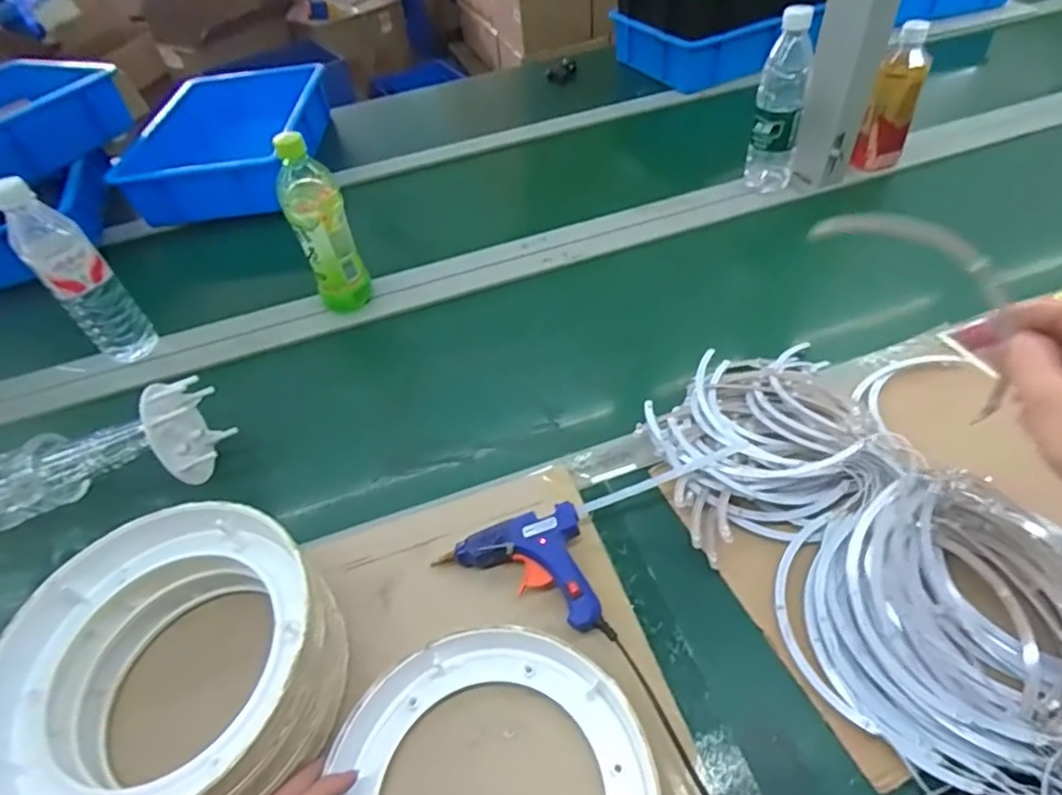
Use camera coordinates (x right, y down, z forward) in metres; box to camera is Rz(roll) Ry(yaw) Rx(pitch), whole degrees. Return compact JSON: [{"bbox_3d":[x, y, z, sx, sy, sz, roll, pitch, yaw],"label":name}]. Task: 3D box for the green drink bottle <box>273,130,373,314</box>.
[{"bbox_3d":[-0.244,-0.197,0.694,0.061,0.228,0.062,-17,49,-9],"label":"green drink bottle"}]

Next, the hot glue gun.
[{"bbox_3d":[0.010,0.131,0.490,0.152,0.034,0.086,21,54,23],"label":"hot glue gun"}]

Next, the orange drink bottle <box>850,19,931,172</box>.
[{"bbox_3d":[0.504,-0.406,0.813,0.064,0.171,0.062,18,53,20],"label":"orange drink bottle"}]

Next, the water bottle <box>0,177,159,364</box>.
[{"bbox_3d":[-0.515,-0.126,0.678,0.052,0.248,0.064,31,59,29],"label":"water bottle"}]

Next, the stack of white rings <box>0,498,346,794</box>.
[{"bbox_3d":[-0.253,0.201,0.428,0.220,0.106,0.214,1,49,7],"label":"stack of white rings"}]

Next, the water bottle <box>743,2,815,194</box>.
[{"bbox_3d":[0.341,-0.395,0.801,0.065,0.221,0.055,17,53,20],"label":"water bottle"}]

